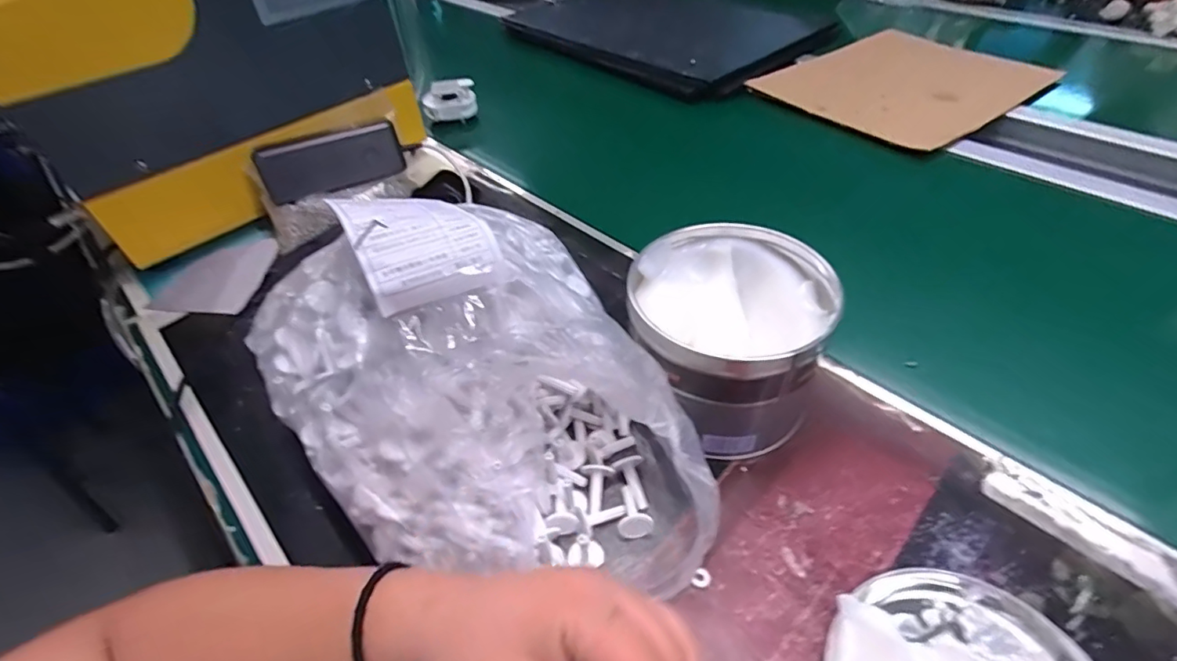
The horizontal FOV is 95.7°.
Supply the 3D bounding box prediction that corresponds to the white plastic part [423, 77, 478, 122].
[{"bbox_3d":[-0.190,-0.319,0.738,0.069,0.042,0.040,-12,46,-8],"label":"white plastic part"}]

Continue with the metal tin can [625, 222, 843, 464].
[{"bbox_3d":[0.094,0.005,0.363,0.123,0.097,0.127,-6,46,-3],"label":"metal tin can"}]

